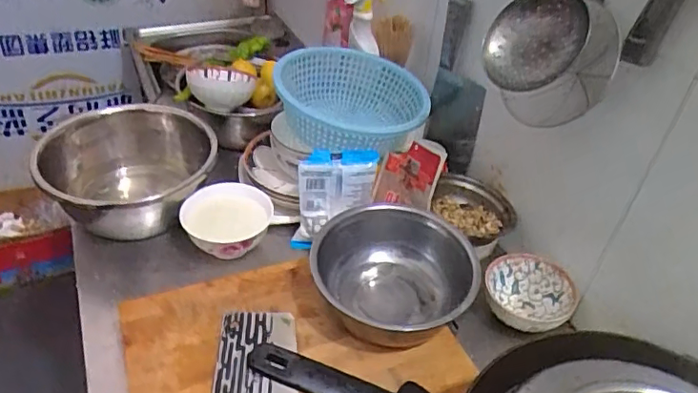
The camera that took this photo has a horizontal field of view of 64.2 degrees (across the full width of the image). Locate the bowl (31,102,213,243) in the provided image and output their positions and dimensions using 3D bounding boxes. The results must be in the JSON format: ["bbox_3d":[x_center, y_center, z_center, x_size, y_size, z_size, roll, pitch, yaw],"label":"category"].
[{"bbox_3d":[-0.326,-0.036,0.846,0.243,0.134,0.243,4,38,-3],"label":"bowl"}]

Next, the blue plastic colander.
[{"bbox_3d":[0.011,-0.137,0.854,0.229,0.103,0.216,2,38,-5],"label":"blue plastic colander"}]

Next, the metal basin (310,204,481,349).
[{"bbox_3d":[0.060,0.105,0.708,0.195,0.084,0.194,4,38,-3],"label":"metal basin"}]

